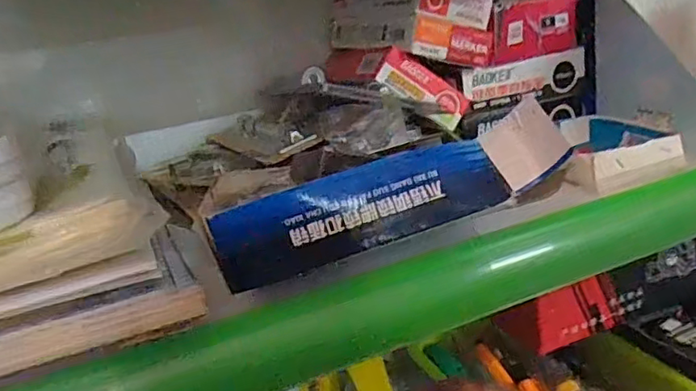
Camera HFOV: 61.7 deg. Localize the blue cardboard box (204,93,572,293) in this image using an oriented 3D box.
[{"bbox_3d":[0.027,-0.003,0.301,0.193,0.038,0.044,-14,20,-17],"label":"blue cardboard box"}]

